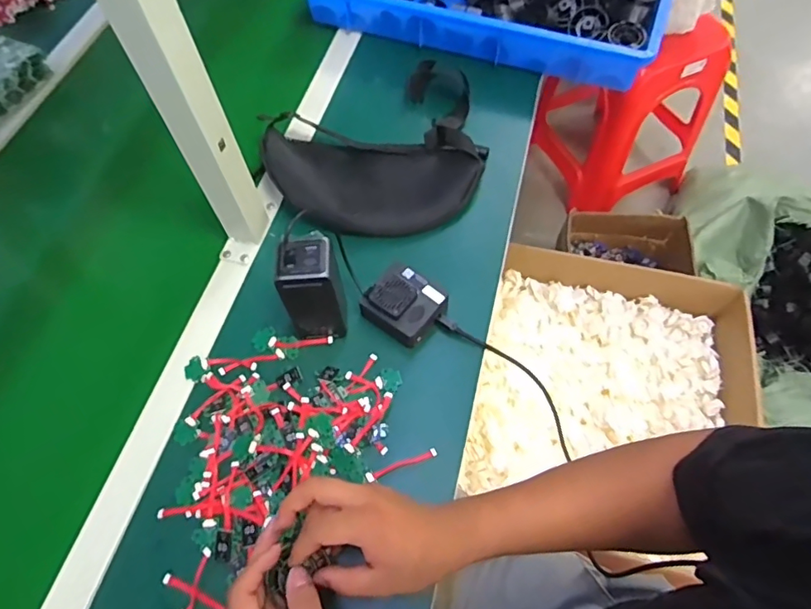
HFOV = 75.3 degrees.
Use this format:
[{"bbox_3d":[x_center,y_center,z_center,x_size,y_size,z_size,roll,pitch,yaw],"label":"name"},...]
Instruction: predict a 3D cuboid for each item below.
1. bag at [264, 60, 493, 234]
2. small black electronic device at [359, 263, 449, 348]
[{"bbox_3d":[-0.026,-0.203,0.694,0.302,0.046,0.253,-22,63,-10],"label":"bag"},{"bbox_3d":[-0.001,-0.005,0.589,0.080,0.042,0.077,35,68,19],"label":"small black electronic device"}]

